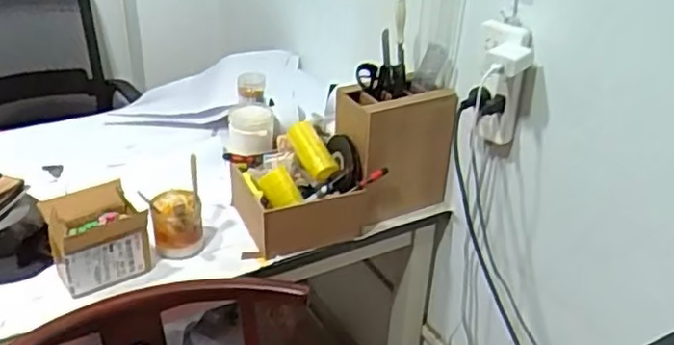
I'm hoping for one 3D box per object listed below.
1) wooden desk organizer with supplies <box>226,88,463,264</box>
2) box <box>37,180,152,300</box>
[{"bbox_3d":[0.006,-0.029,1.203,0.394,0.231,0.199,-12,34,-25],"label":"wooden desk organizer with supplies"},{"bbox_3d":[-0.386,0.102,1.074,0.141,0.115,0.140,-15,36,-29],"label":"box"}]

